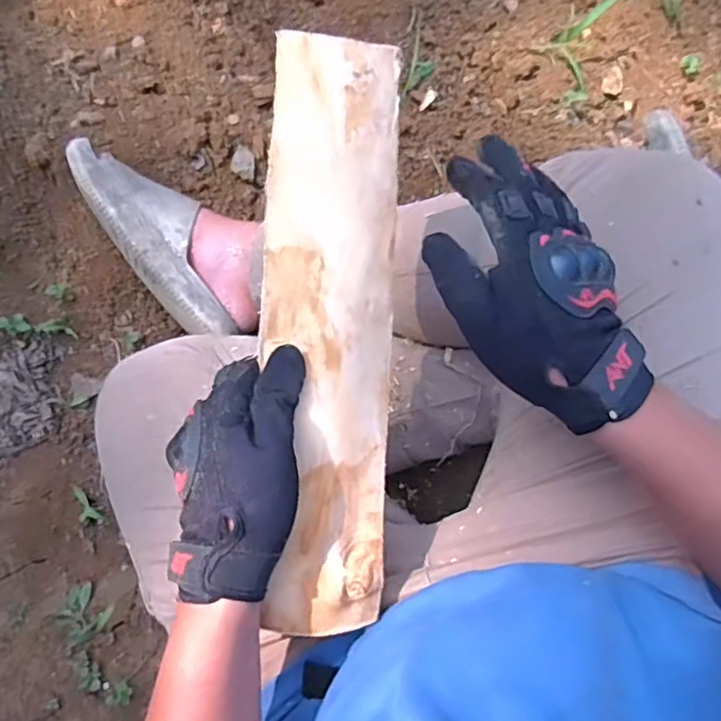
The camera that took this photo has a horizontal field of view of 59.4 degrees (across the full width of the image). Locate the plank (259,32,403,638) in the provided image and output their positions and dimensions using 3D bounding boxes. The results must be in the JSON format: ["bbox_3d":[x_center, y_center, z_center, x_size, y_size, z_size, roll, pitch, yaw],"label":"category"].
[{"bbox_3d":[-0.018,-0.009,0.415,0.085,0.014,0.380,0,95,-15],"label":"plank"}]

